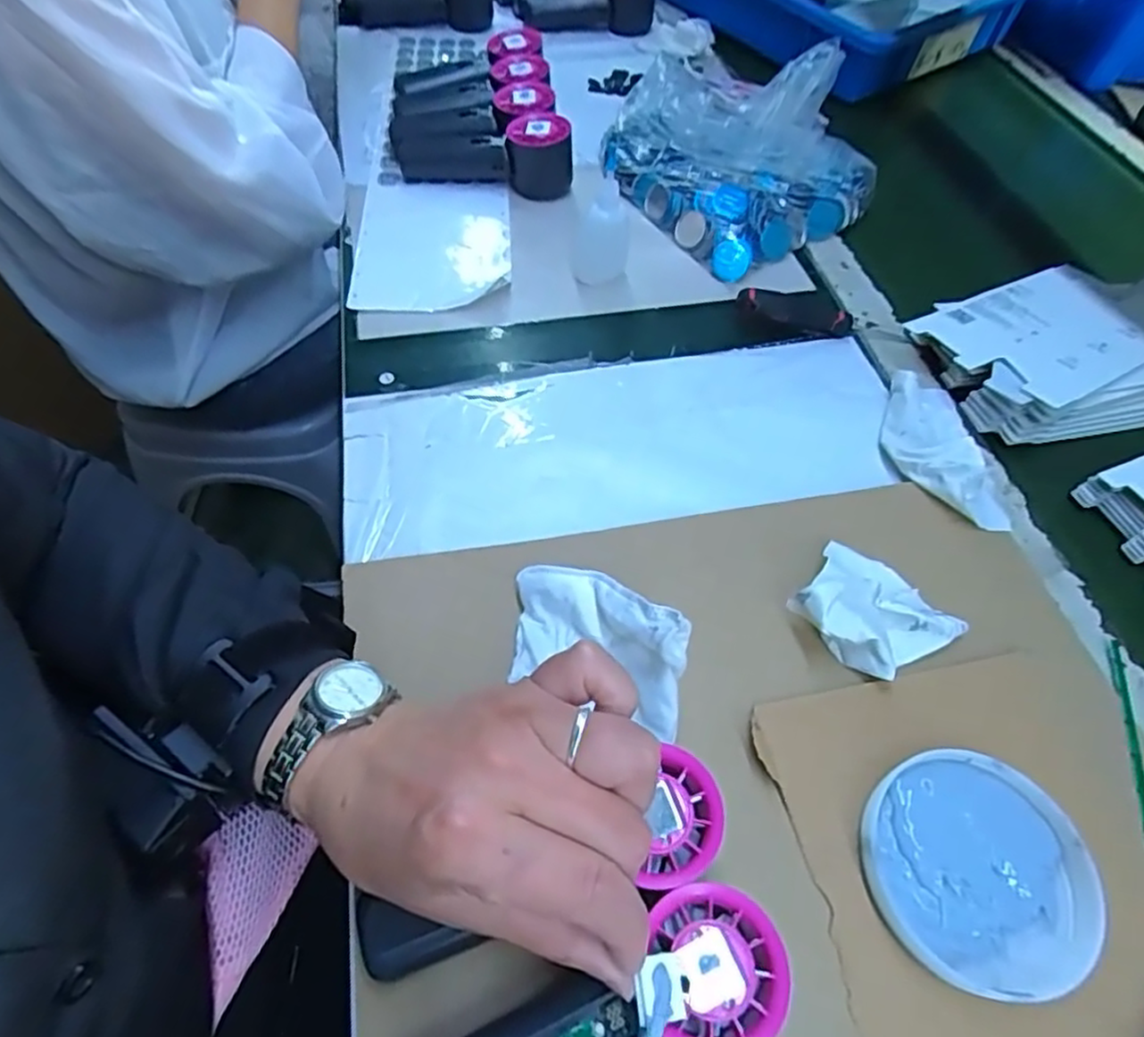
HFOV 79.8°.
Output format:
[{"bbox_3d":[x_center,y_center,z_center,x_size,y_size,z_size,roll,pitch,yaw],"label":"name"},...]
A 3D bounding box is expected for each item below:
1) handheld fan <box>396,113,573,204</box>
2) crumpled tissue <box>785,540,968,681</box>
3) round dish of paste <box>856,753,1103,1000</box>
[{"bbox_3d":[-0.079,-0.337,0.626,0.160,0.058,0.053,13,56,7],"label":"handheld fan"},{"bbox_3d":[0.172,0.051,0.383,0.082,0.032,0.072,34,61,20],"label":"crumpled tissue"},{"bbox_3d":[0.189,0.162,0.318,0.102,0.016,0.097,1,56,-1],"label":"round dish of paste"}]

